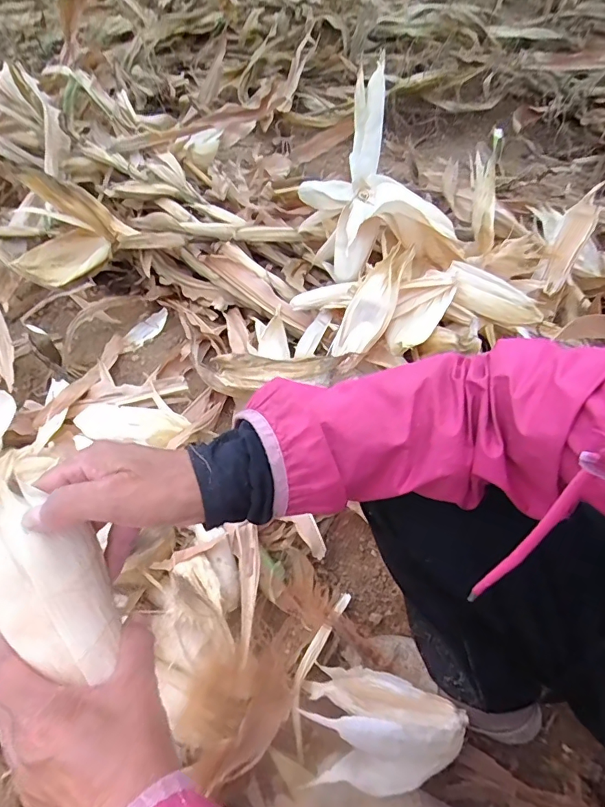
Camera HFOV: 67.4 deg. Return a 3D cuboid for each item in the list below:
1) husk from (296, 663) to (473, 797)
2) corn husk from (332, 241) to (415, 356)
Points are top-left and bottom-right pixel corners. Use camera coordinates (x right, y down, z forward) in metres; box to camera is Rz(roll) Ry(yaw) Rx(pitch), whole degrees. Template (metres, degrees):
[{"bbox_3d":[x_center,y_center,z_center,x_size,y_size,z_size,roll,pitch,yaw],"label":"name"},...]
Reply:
[{"bbox_3d":[0.091,0.376,0.523,0.175,0.070,0.114,5,51,11],"label":"husk"},{"bbox_3d":[0.130,-0.174,0.791,0.081,0.059,0.211,31,93,28],"label":"corn husk"}]

